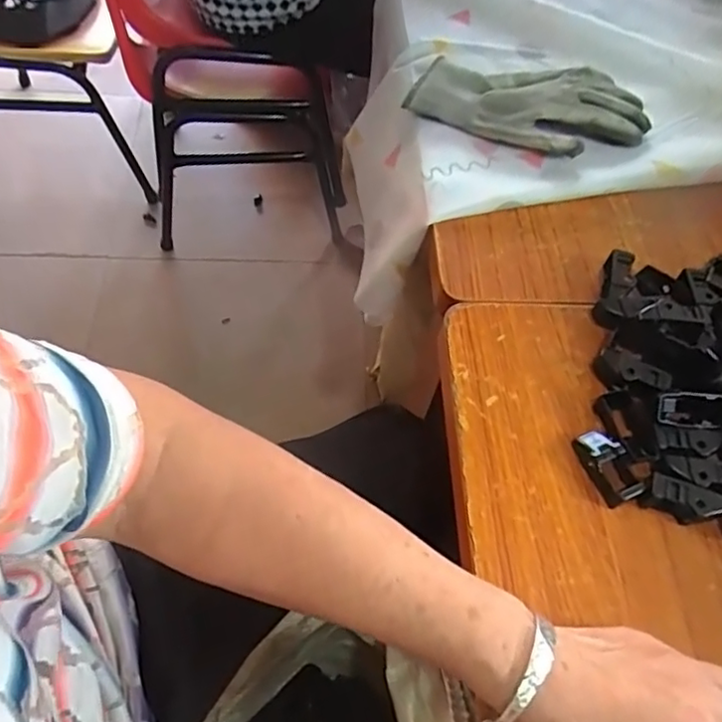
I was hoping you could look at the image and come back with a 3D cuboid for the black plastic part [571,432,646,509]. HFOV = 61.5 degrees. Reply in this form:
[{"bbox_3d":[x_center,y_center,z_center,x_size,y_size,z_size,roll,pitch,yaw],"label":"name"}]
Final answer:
[{"bbox_3d":[0.157,0.068,0.390,0.025,0.017,0.047,-10,61,-11],"label":"black plastic part"}]

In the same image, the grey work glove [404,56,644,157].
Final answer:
[{"bbox_3d":[0.154,-0.235,0.556,0.202,0.028,0.113,17,60,4],"label":"grey work glove"}]

